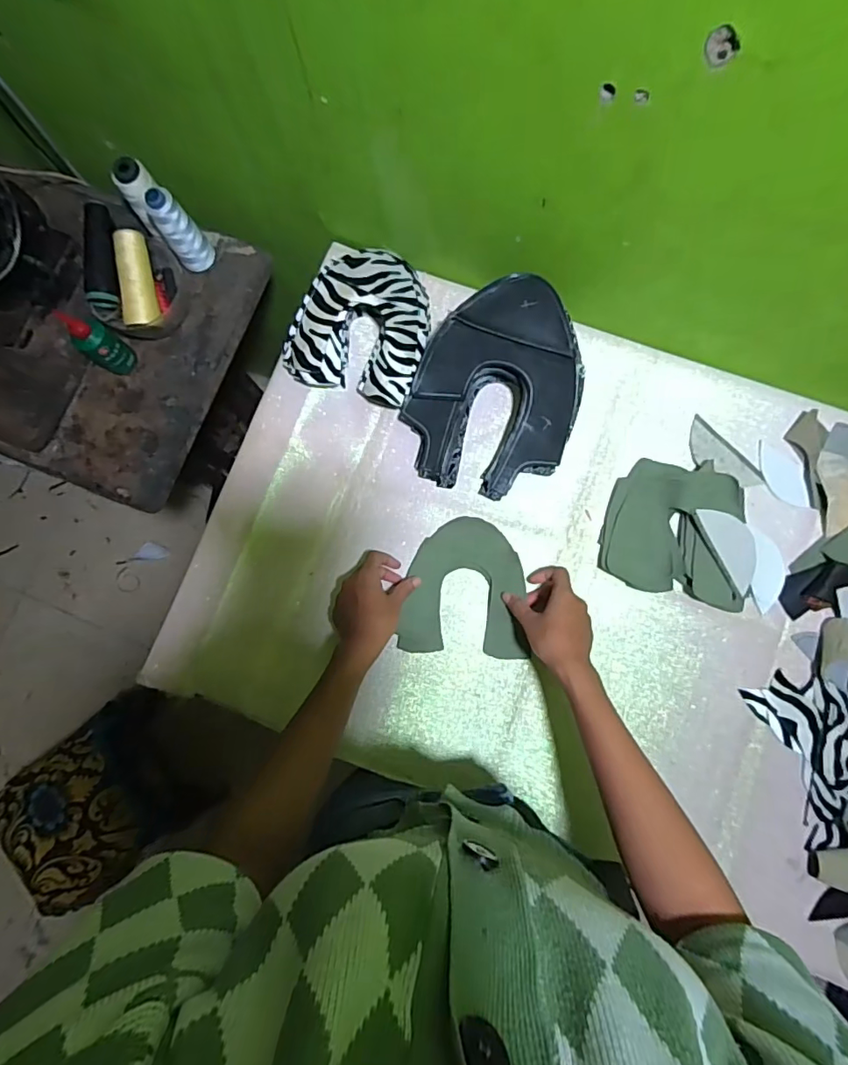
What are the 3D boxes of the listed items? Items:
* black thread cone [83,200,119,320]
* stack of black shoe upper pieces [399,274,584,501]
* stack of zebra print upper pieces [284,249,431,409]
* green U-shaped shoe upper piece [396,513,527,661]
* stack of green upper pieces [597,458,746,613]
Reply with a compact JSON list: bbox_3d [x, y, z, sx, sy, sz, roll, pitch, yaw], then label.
[{"bbox_3d":[-0.396,-0.333,0.644,0.036,0.032,0.134,2,99,4],"label":"black thread cone"},{"bbox_3d":[0.088,-0.167,0.608,0.193,0.093,0.240,22,86,6],"label":"stack of black shoe upper pieces"},{"bbox_3d":[-0.072,-0.259,0.643,0.161,0.066,0.185,16,85,5],"label":"stack of zebra print upper pieces"},{"bbox_3d":[0.049,0.065,0.632,0.144,0.016,0.160,4,84,4],"label":"green U-shaped shoe upper piece"},{"bbox_3d":[0.294,-0.003,0.606,0.157,0.031,0.148,15,85,5],"label":"stack of green upper pieces"}]

